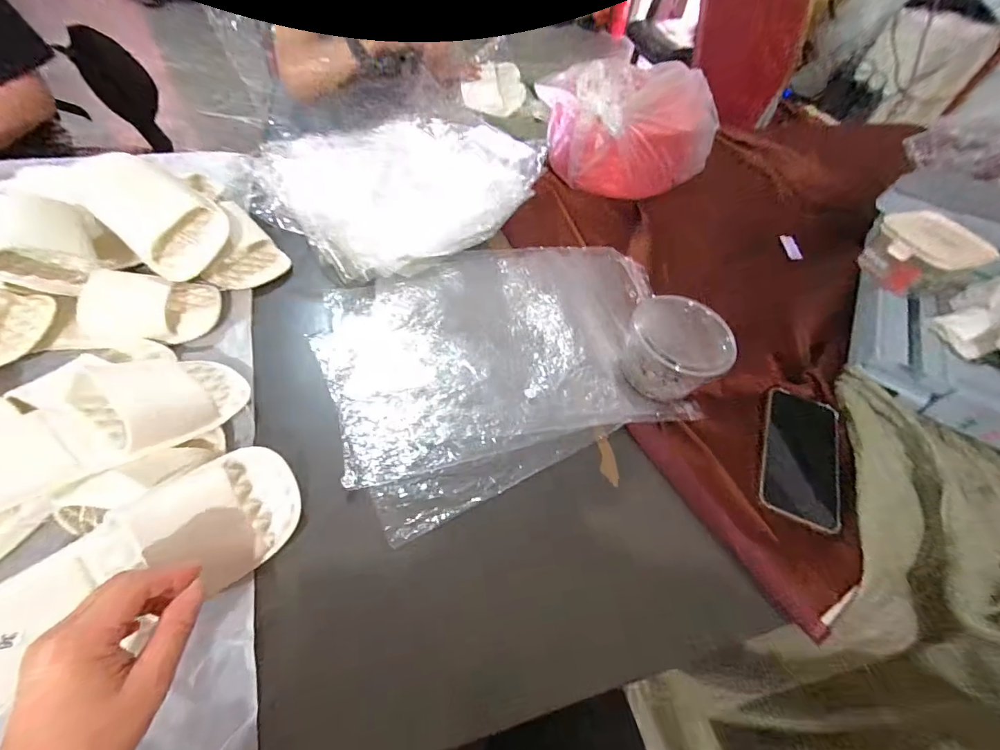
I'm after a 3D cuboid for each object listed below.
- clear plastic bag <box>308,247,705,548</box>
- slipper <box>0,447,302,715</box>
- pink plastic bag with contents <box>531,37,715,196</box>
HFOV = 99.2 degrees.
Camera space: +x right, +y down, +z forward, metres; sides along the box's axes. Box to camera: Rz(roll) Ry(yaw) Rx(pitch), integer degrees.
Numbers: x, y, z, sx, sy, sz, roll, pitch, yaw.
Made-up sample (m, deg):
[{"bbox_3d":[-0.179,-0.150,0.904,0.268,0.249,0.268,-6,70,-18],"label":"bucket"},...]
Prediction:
[{"bbox_3d":[0.014,-0.038,0.535,0.434,0.011,0.335,-18,59,-17],"label":"clear plastic bag"},{"bbox_3d":[-0.277,0.139,0.324,0.232,0.082,0.092,-26,61,-31],"label":"slipper"},{"bbox_3d":[0.239,-0.480,0.798,0.316,0.139,0.262,-24,61,-20],"label":"pink plastic bag with contents"}]

